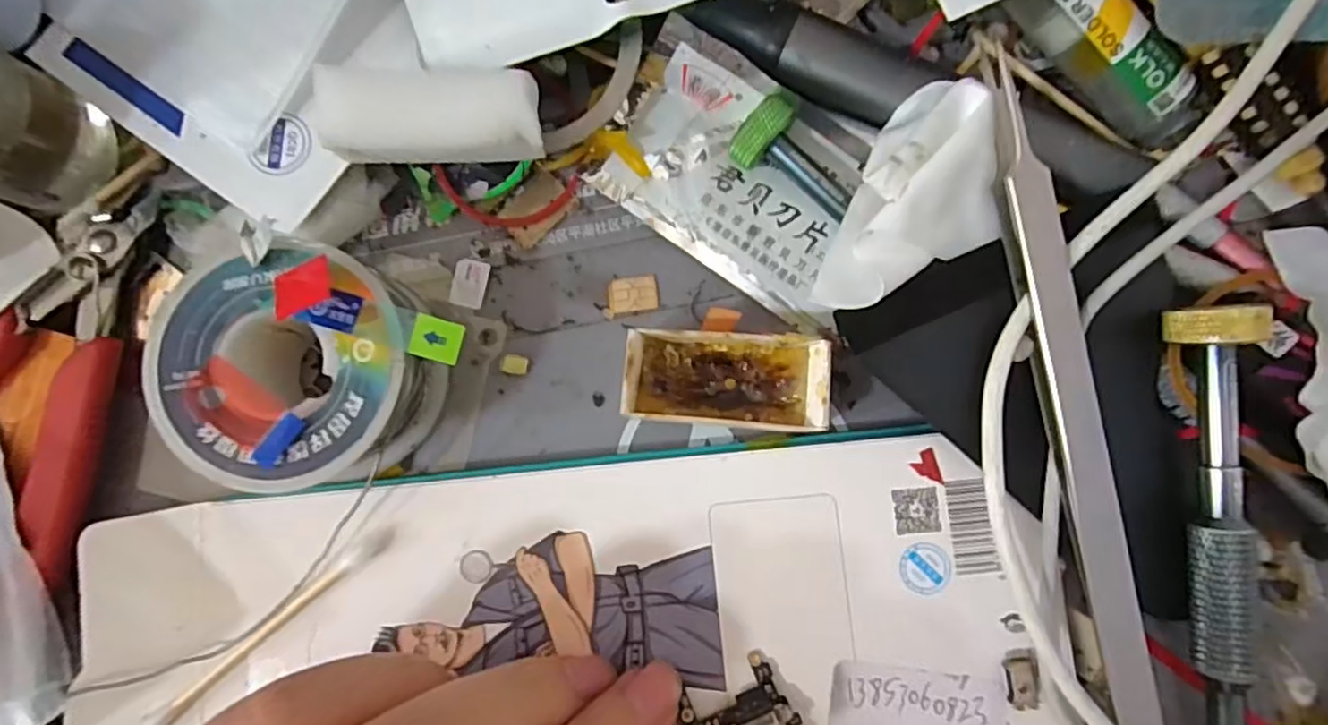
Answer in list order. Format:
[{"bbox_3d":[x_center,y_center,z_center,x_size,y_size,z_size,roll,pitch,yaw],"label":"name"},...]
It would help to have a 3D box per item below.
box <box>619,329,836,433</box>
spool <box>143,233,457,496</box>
[{"bbox_3d":[0.015,0.005,0.158,0.048,0.019,0.021,3,84,2],"label":"box"},{"bbox_3d":[-0.082,0.001,0.148,0.052,0.028,0.050,11,84,3],"label":"spool"}]

